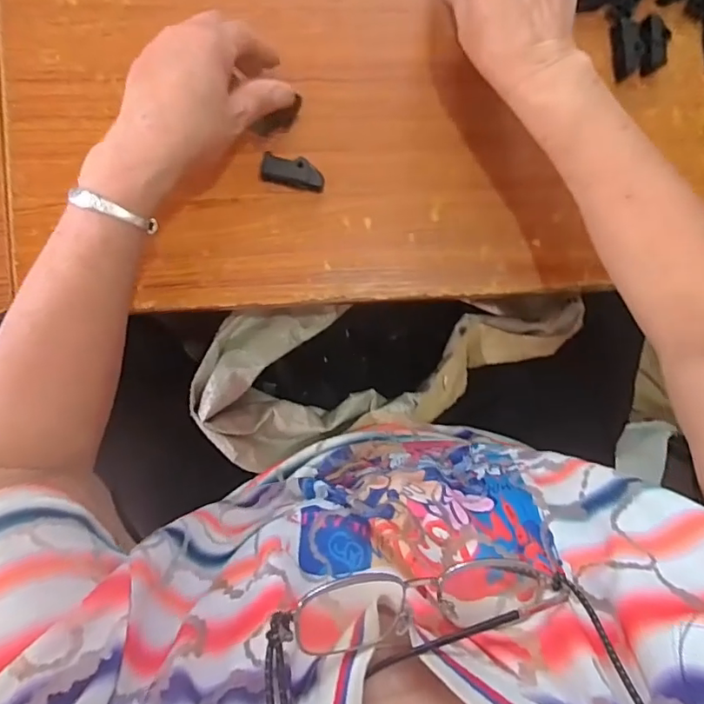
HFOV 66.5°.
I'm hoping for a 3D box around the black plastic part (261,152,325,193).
[{"bbox_3d":[-0.046,-0.141,0.425,0.049,0.021,0.021,8,92,-6],"label":"black plastic part"}]

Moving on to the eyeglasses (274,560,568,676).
[{"bbox_3d":[0.031,0.119,0.257,0.130,0.054,0.028,-7,92,-6],"label":"eyeglasses"}]

